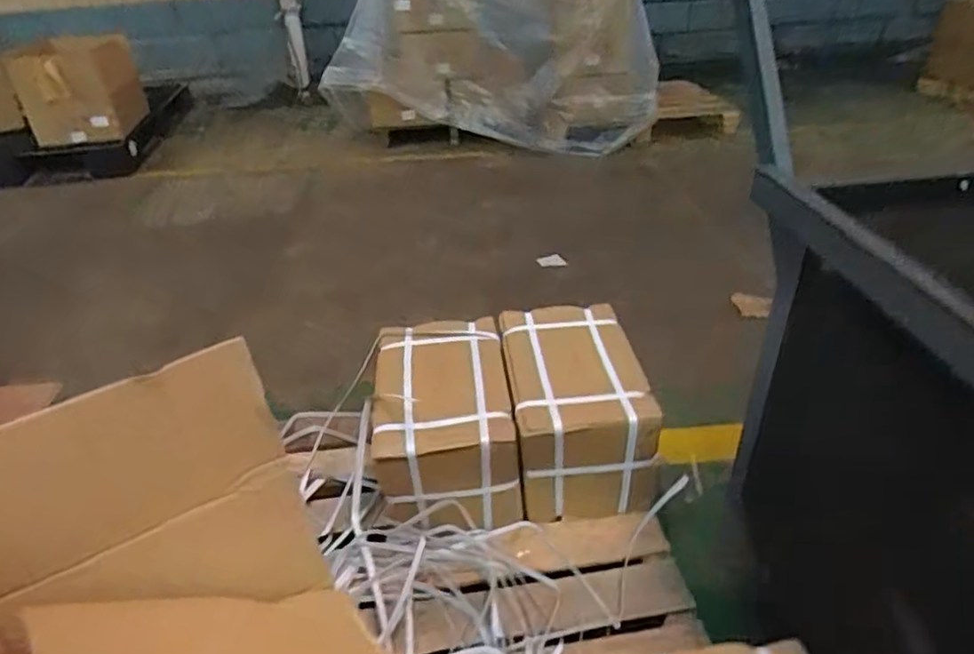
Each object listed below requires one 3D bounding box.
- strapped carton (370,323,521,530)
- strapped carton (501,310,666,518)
[{"bbox_3d":[-0.068,0.163,1.051,0.213,0.206,0.313,-5,34,-2],"label":"strapped carton"},{"bbox_3d":[0.147,0.135,1.072,0.215,0.206,0.328,-4,34,0],"label":"strapped carton"}]

